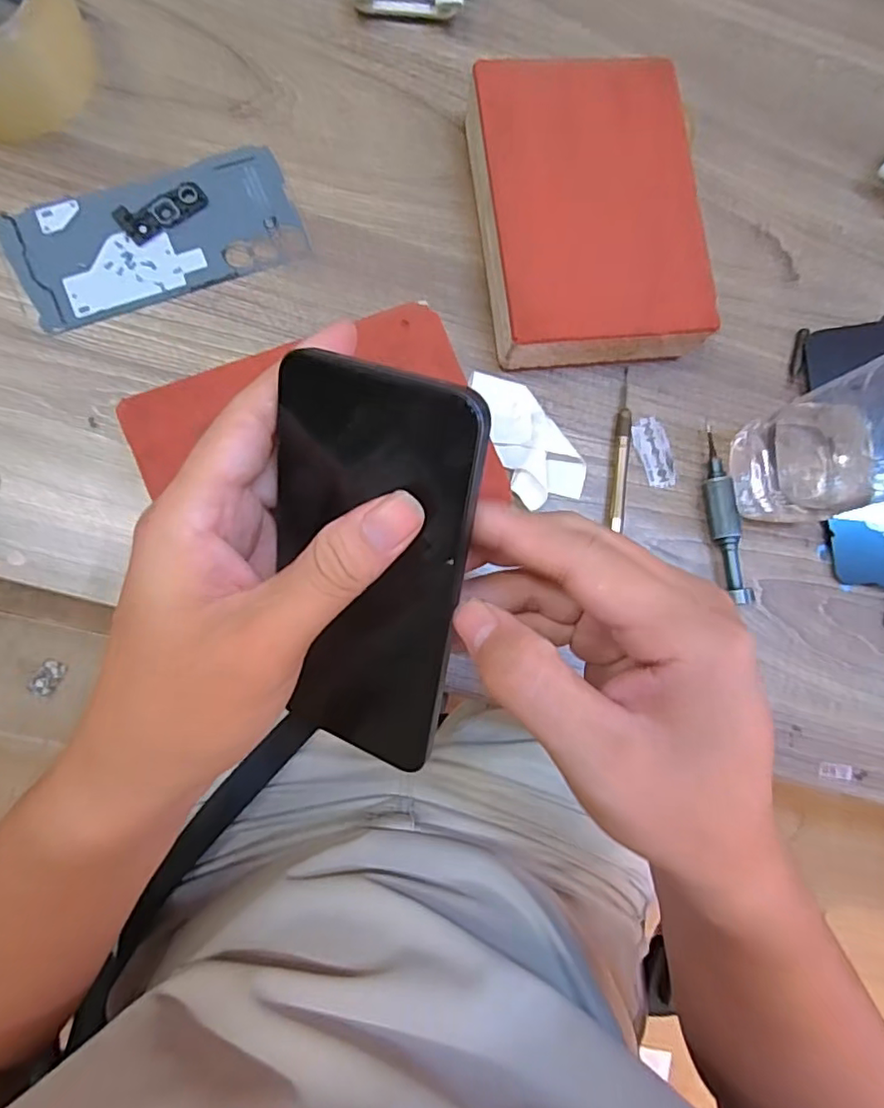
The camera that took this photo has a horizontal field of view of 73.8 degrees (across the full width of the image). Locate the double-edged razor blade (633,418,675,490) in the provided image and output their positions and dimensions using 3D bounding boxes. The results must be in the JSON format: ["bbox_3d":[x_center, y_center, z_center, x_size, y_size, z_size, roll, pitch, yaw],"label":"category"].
[{"bbox_3d":[0.126,-0.060,0.342,0.019,0.004,0.041,-17,86,-8],"label":"double-edged razor blade"}]

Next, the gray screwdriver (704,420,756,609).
[{"bbox_3d":[0.160,-0.022,0.336,0.013,0.015,0.101,-4,84,-7],"label":"gray screwdriver"}]

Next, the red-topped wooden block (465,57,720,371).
[{"bbox_3d":[0.078,-0.190,0.335,0.122,0.038,0.162,-5,84,-7],"label":"red-topped wooden block"}]

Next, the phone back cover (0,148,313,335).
[{"bbox_3d":[-0.155,-0.174,0.323,0.151,0.004,0.067,-22,87,-8],"label":"phone back cover"}]

